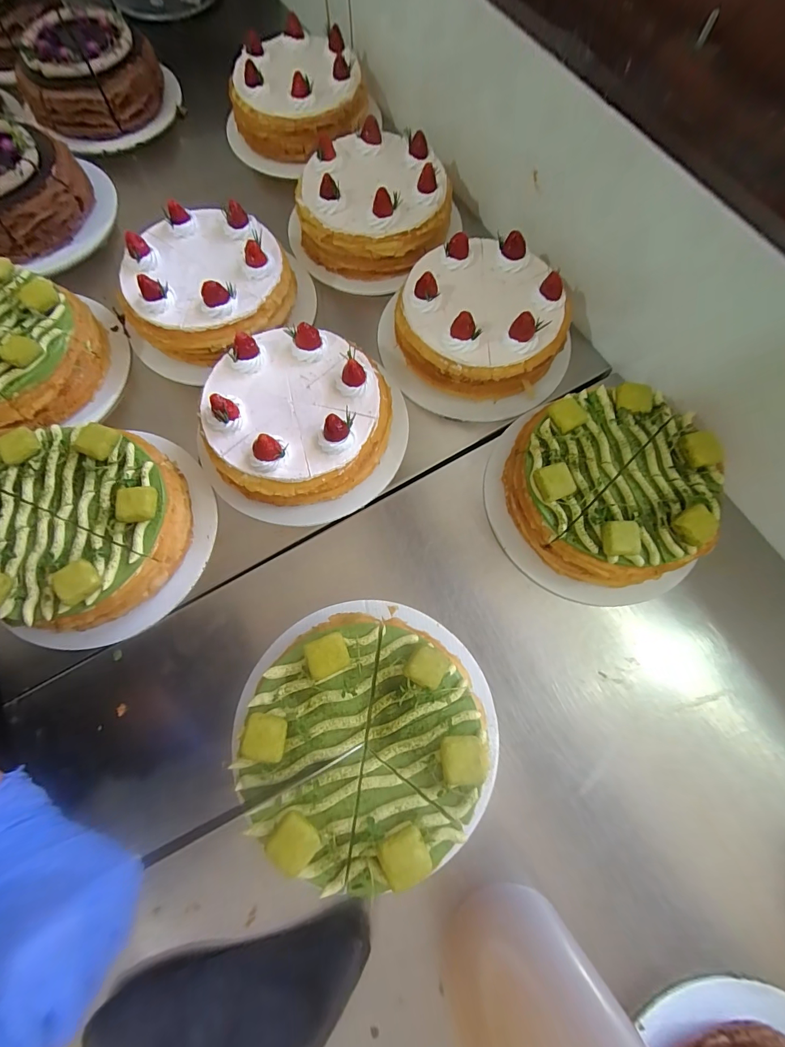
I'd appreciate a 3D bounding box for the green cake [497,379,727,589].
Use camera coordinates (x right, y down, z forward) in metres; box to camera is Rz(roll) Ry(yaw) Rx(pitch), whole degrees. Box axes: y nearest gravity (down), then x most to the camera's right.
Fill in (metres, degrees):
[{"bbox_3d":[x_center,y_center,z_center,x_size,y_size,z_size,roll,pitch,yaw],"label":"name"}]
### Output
[{"bbox_3d":[0.196,-0.032,0.371,0.166,0.076,0.168,0,72,0],"label":"green cake"}]

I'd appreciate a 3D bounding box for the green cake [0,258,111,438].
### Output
[{"bbox_3d":[-0.389,-0.169,0.405,0.154,0.067,0.158,0,72,0],"label":"green cake"}]

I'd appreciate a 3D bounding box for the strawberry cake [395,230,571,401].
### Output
[{"bbox_3d":[0.093,-0.213,0.424,0.164,0.077,0.155,0,72,0],"label":"strawberry cake"}]

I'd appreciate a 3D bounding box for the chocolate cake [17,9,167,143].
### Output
[{"bbox_3d":[-0.408,-0.610,0.547,0.175,0.060,0.155,-3,72,-1],"label":"chocolate cake"}]

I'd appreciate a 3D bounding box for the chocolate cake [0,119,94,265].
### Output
[{"bbox_3d":[-0.459,-0.394,0.477,0.179,0.061,0.148,-34,75,-11],"label":"chocolate cake"}]

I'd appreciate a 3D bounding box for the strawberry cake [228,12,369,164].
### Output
[{"bbox_3d":[-0.123,-0.567,0.534,0.174,0.062,0.158,-1,72,-1],"label":"strawberry cake"}]

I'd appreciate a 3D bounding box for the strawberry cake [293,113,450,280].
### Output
[{"bbox_3d":[-0.022,-0.378,0.475,0.178,0.067,0.162,-1,72,-1],"label":"strawberry cake"}]

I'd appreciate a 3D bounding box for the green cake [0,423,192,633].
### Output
[{"bbox_3d":[-0.275,0.004,0.358,0.165,0.070,0.166,0,72,0],"label":"green cake"}]

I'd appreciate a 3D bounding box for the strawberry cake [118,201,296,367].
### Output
[{"bbox_3d":[-0.200,-0.253,0.436,0.162,0.077,0.163,0,72,0],"label":"strawberry cake"}]

